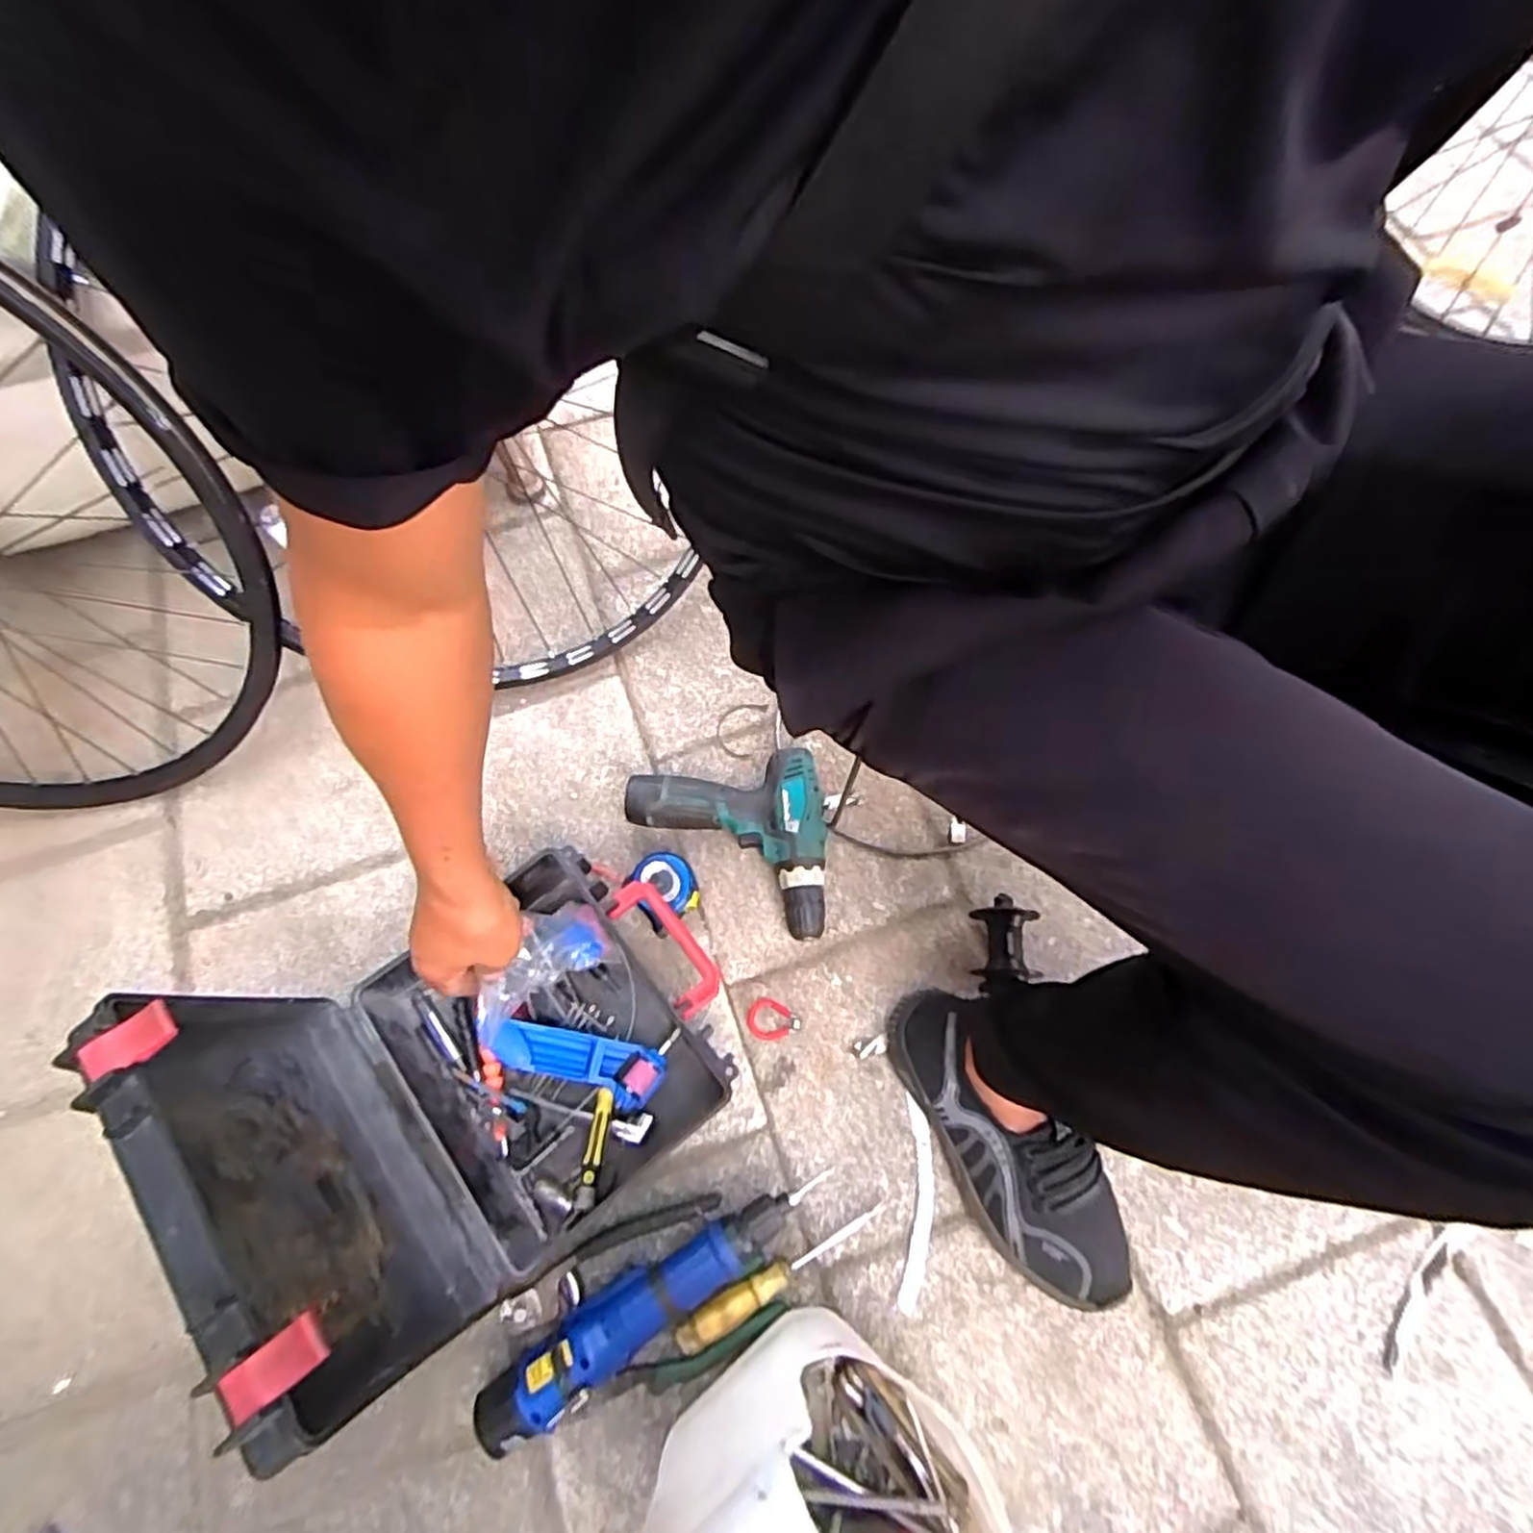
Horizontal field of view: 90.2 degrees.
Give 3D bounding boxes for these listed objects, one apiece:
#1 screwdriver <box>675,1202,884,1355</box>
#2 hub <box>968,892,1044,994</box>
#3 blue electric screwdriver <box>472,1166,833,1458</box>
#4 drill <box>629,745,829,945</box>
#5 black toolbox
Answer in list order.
[{"bbox_3d":[0.011,0.421,0.639,0.189,0.029,0.024,-31,70,-10],"label":"screwdriver"},{"bbox_3d":[0.225,0.172,0.724,0.055,0.048,0.094,2,68,3],"label":"hub"},{"bbox_3d":[-0.084,0.422,0.616,0.310,0.053,0.055,-32,70,-10],"label":"blue electric screwdriver"},{"bbox_3d":[-0.032,0.089,0.764,0.189,0.057,0.182,-10,68,-2],"label":"drill"},{"bbox_3d":[-0.224,0.214,0.572,0.285,0.302,0.283,-38,71,-12],"label":"black toolbox"}]

